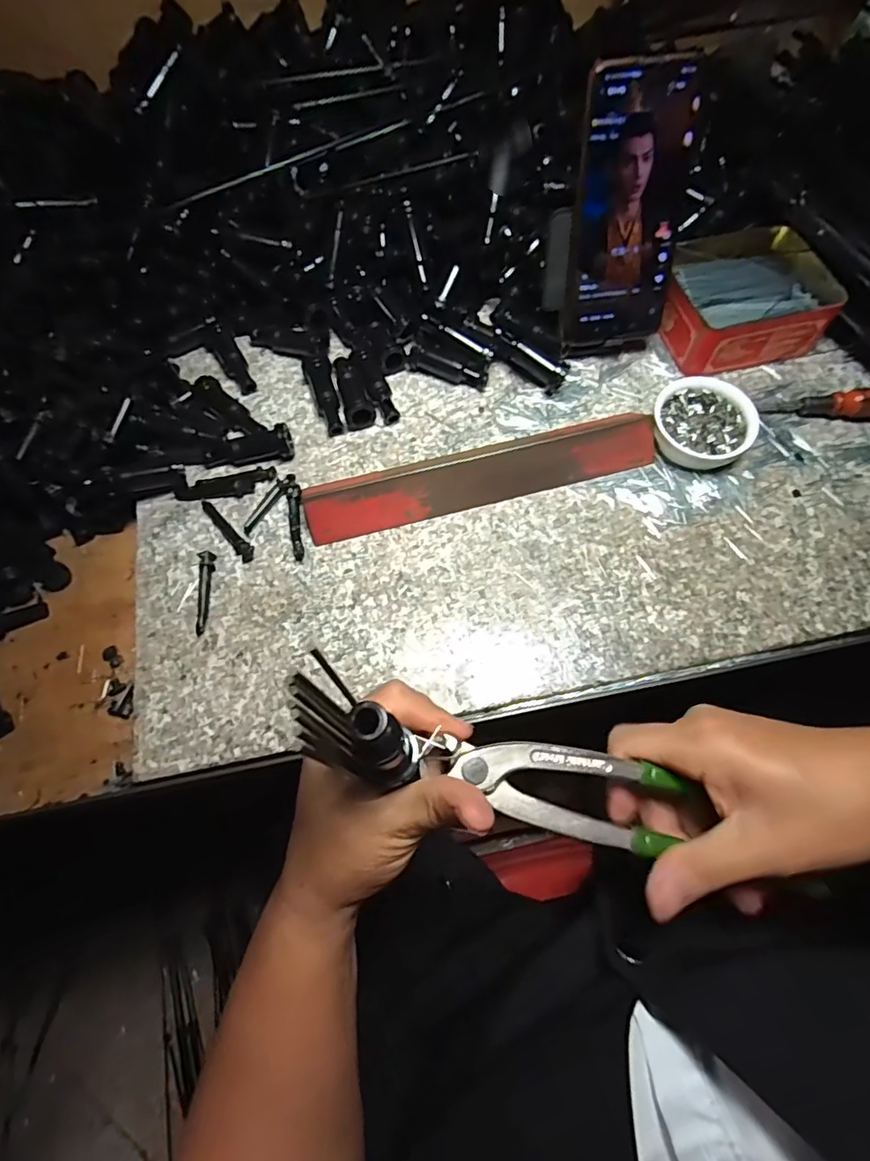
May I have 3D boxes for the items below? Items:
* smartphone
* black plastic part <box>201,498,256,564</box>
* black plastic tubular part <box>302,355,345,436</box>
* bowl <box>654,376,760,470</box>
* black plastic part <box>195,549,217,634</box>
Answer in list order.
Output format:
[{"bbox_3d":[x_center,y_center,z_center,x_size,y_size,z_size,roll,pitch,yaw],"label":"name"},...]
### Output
[{"bbox_3d":[0.137,-0.255,0.387,0.080,0.165,0.008,-7,41,-3],"label":"smartphone"},{"bbox_3d":[-0.148,-0.037,0.392,0.011,0.005,0.061,-39,72,-15],"label":"black plastic part"},{"bbox_3d":[-0.087,-0.147,0.434,0.020,0.013,0.071,-15,67,-6],"label":"black plastic tubular part"},{"bbox_3d":[0.199,-0.115,0.412,0.071,0.029,0.066,0,66,0],"label":"bowl"},{"bbox_3d":[-0.155,0.007,0.371,0.009,0.009,0.058,-3,66,-1],"label":"black plastic part"}]

